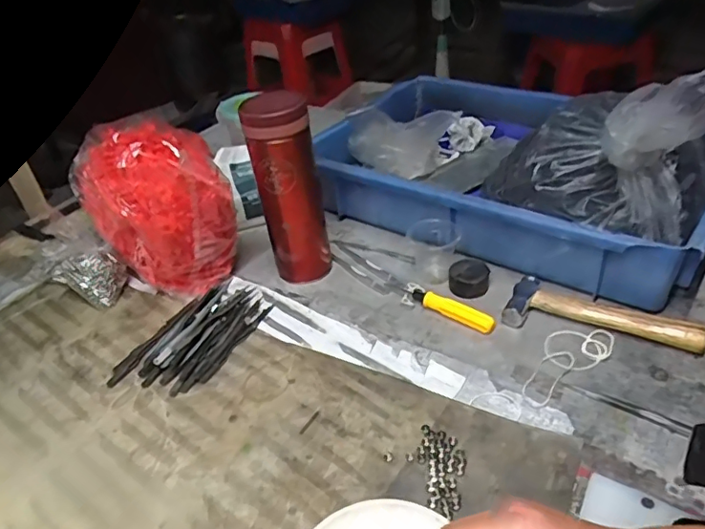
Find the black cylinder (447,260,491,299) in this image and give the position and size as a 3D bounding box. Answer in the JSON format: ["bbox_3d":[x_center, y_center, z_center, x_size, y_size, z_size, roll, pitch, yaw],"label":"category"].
[{"bbox_3d":[0.113,0.013,0.531,0.038,0.020,0.044,4,37,11],"label":"black cylinder"}]

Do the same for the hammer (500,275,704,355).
[{"bbox_3d":[0.216,0.043,0.474,0.155,0.021,0.054,13,40,22],"label":"hammer"}]

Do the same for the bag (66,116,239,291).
[{"bbox_3d":[-0.195,-0.050,0.556,0.179,0.148,0.089,25,46,34],"label":"bag"}]

